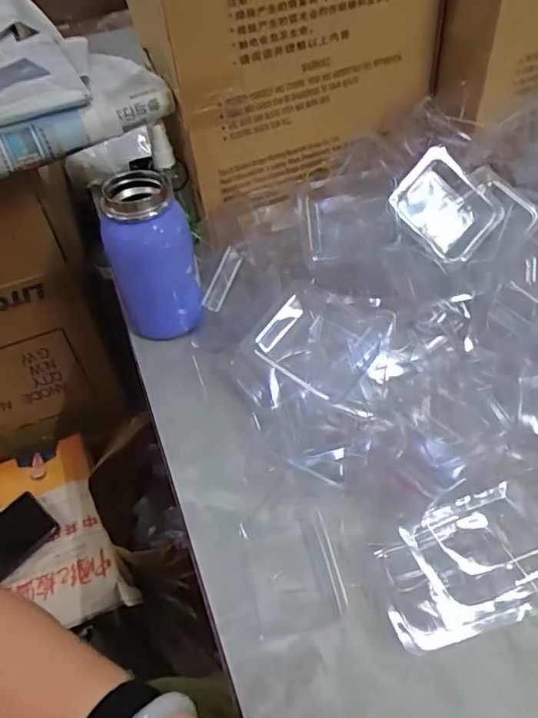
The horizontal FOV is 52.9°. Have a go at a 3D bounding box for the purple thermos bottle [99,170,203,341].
[{"bbox_3d":[-0.104,-0.088,0.481,0.073,0.137,0.058,-12,49,-7],"label":"purple thermos bottle"}]

